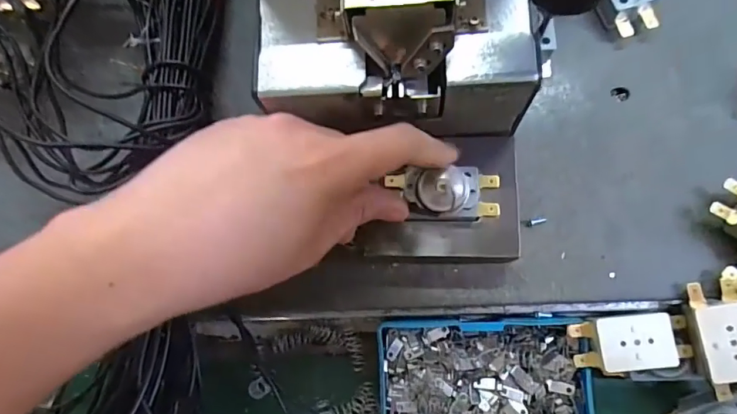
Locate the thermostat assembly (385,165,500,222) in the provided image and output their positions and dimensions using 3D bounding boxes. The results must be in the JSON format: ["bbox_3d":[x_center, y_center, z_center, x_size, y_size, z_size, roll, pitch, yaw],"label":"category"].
[{"bbox_3d":[0.040,-0.007,0.239,0.056,0.022,0.027,0,87,5],"label":"thermostat assembly"}]

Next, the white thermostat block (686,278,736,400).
[{"bbox_3d":[0.180,0.068,0.234,0.028,0.014,0.058,-13,79,3],"label":"white thermostat block"}]

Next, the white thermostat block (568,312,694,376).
[{"bbox_3d":[0.140,0.071,0.248,0.058,0.020,0.028,-6,79,4],"label":"white thermostat block"}]

